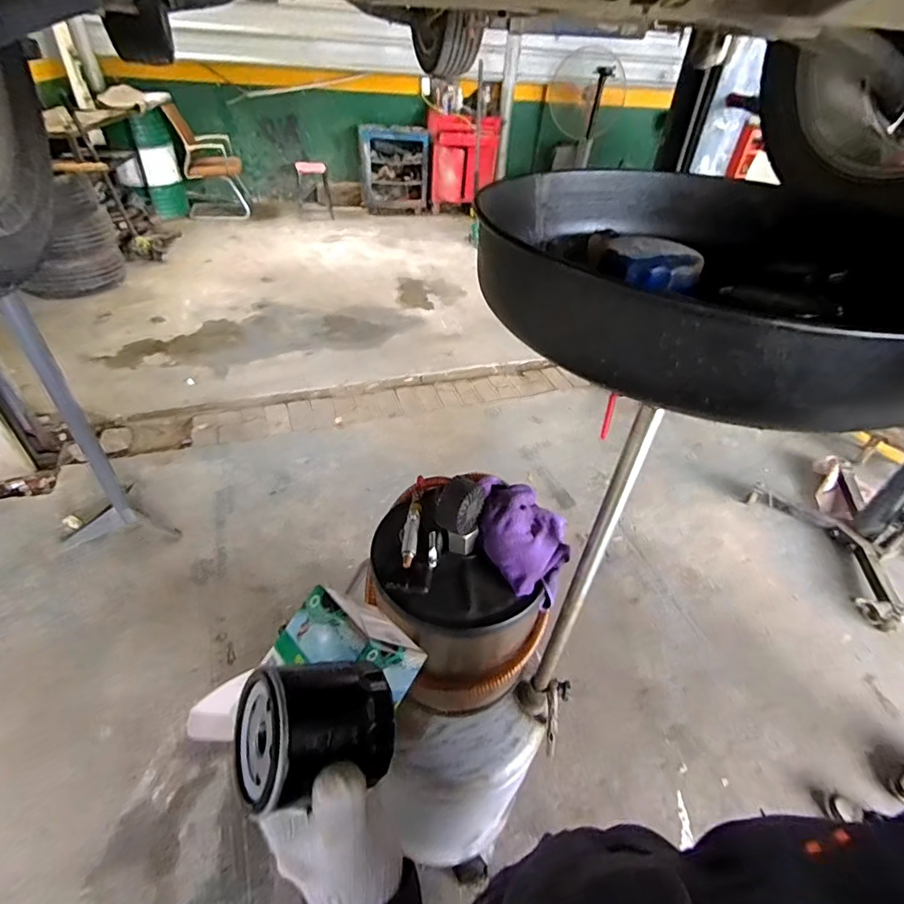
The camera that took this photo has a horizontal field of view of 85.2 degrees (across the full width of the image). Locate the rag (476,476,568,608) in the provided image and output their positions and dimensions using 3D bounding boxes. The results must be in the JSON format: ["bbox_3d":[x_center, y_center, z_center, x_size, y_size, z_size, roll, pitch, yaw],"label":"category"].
[{"bbox_3d":[0.097,0.120,0.681,0.132,0.089,0.146,16,42,12],"label":"rag"}]

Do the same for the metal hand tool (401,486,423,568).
[{"bbox_3d":[-0.055,0.102,0.685,0.021,0.014,0.132,5,41,0],"label":"metal hand tool"}]

